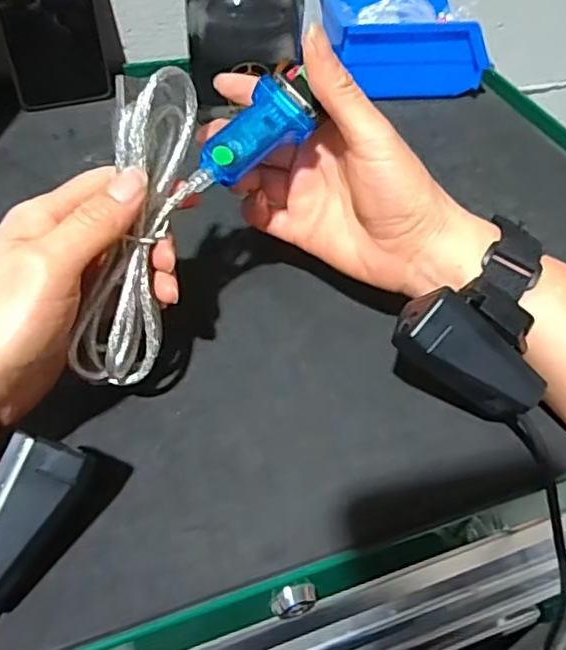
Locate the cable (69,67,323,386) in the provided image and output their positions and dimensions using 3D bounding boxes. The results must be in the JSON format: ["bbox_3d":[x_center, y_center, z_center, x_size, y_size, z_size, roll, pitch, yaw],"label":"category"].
[{"bbox_3d":[-0.051,-0.056,0.285,0.061,0.061,0.174,24,85,16],"label":"cable"}]

